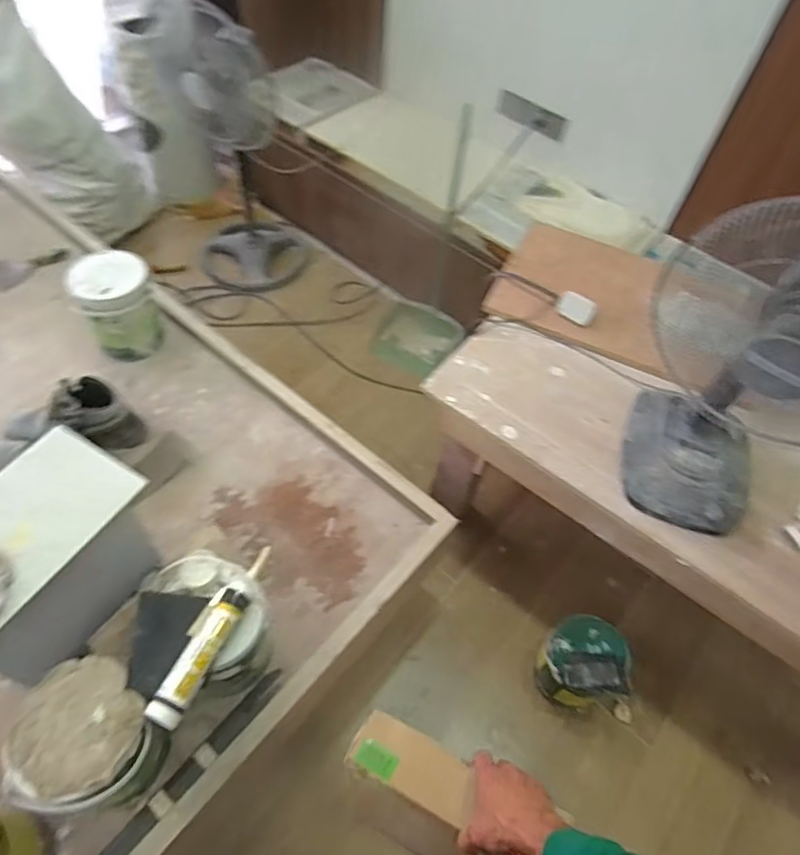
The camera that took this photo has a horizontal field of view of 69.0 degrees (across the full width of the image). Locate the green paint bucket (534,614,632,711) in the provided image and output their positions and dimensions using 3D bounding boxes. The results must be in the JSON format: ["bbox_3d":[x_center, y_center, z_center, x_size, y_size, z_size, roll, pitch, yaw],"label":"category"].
[{"bbox_3d":[0.427,0.550,1.367,0.170,0.205,0.172,3,55,-4],"label":"green paint bucket"}]

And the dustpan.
[{"bbox_3d":[0.093,-0.512,1.767,0.283,0.733,0.306,13,55,3],"label":"dustpan"}]

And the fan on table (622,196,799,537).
[{"bbox_3d":[0.587,-0.092,0.940,0.348,0.612,0.264,34,59,18],"label":"fan on table"}]

